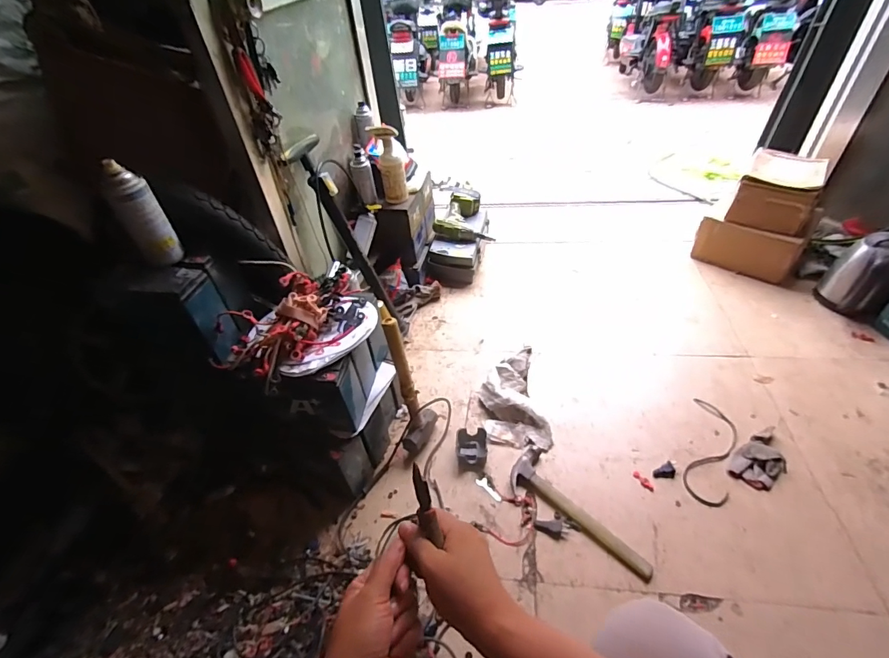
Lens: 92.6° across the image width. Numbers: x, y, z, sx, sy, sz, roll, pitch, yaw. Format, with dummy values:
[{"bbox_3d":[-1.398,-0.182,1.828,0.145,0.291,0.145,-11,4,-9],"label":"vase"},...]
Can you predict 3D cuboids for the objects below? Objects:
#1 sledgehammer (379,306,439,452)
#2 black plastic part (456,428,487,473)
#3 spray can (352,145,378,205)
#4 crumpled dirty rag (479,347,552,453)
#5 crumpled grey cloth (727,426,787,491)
[{"bbox_3d":[-0.071,0.138,0.933,0.087,0.326,0.130,-6,42,-1],"label":"sledgehammer"},{"bbox_3d":[0.065,0.281,0.993,0.069,0.023,0.096,1,55,6],"label":"black plastic part"},{"bbox_3d":[-0.250,-0.465,1.284,0.061,0.171,0.064,-18,22,-15],"label":"spray can"},{"bbox_3d":[0.173,0.164,1.093,0.162,0.056,0.307,-5,42,-1],"label":"crumpled dirty rag"},{"bbox_3d":[0.703,0.283,0.935,0.181,0.023,0.084,-28,47,-25],"label":"crumpled grey cloth"}]

